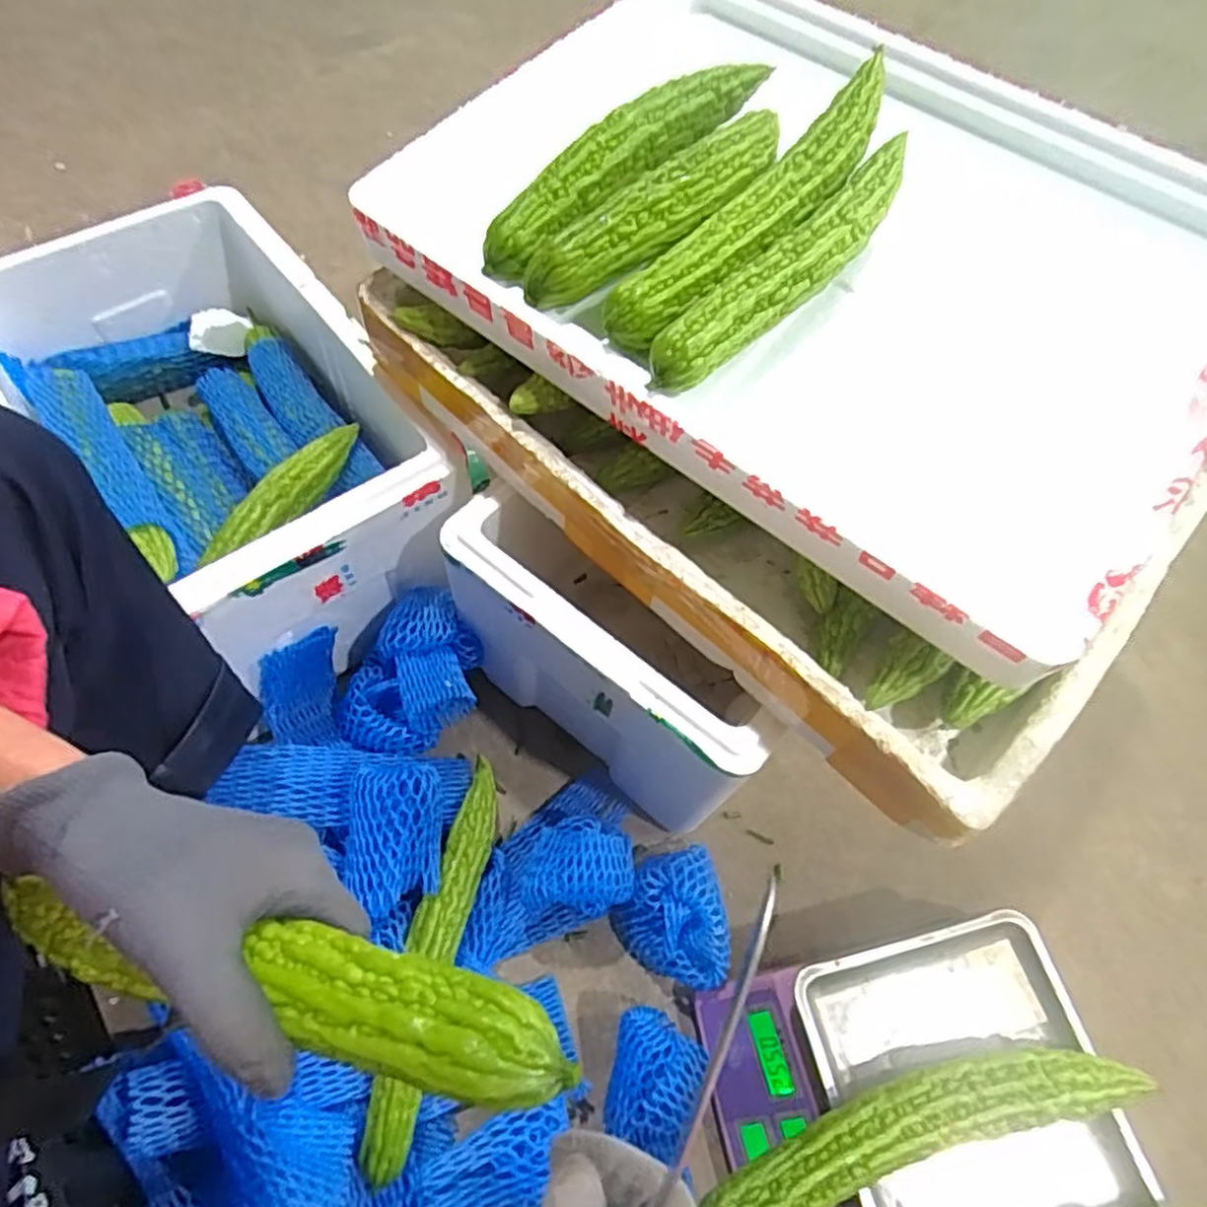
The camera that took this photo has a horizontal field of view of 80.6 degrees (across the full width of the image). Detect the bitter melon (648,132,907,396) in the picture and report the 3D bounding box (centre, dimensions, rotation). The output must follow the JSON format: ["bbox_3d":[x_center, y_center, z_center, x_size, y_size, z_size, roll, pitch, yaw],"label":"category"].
[{"bbox_3d":[0.128,-0.229,0.477,0.046,0.038,0.276,42,67,16],"label":"bitter melon"}]

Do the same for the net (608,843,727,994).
[{"bbox_3d":[0.058,0.269,0.607,0.084,0.073,0.115,-14,62,-10],"label":"net"}]

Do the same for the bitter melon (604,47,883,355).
[{"bbox_3d":[0.108,-0.276,0.493,0.053,0.058,0.295,39,66,15],"label":"bitter melon"}]

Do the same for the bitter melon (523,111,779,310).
[{"bbox_3d":[0.043,-0.281,0.500,0.247,0.043,0.054,-40,72,-21],"label":"bitter melon"}]

